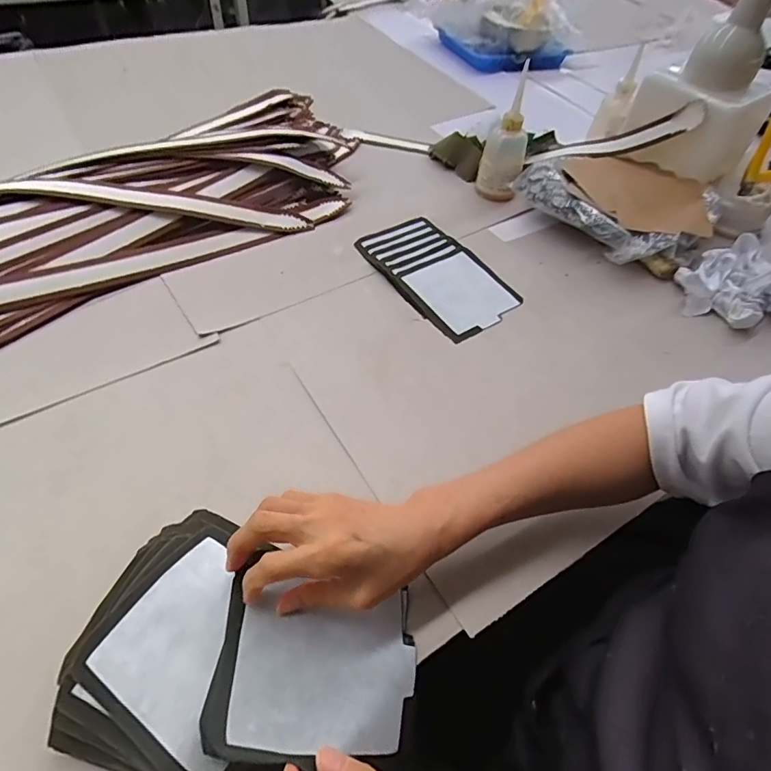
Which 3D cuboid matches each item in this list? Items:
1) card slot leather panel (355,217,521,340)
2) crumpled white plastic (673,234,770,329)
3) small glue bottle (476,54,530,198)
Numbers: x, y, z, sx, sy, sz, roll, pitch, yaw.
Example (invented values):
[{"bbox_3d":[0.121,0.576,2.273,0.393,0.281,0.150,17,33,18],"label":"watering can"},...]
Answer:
[{"bbox_3d":[0.069,-0.152,0.634,0.131,0.011,0.216,-29,62,-21],"label":"card slot leather panel"},{"bbox_3d":[0.460,-0.119,0.619,0.132,0.053,0.154,-6,54,-11],"label":"crumpled white plastic"},{"bbox_3d":[0.178,-0.353,0.693,0.065,0.148,0.063,13,53,4],"label":"small glue bottle"}]

